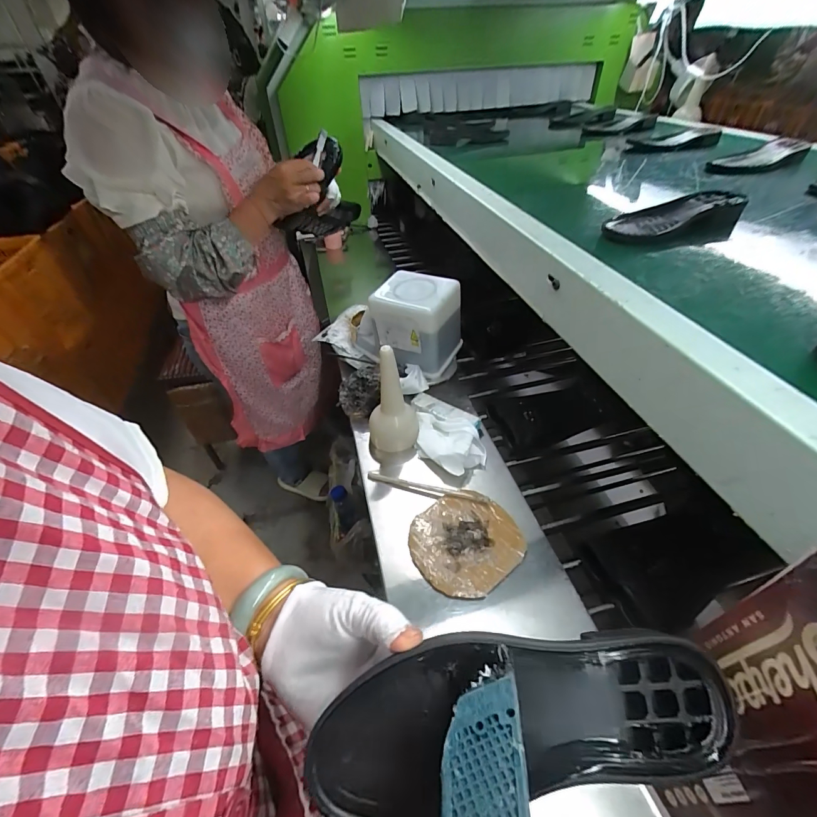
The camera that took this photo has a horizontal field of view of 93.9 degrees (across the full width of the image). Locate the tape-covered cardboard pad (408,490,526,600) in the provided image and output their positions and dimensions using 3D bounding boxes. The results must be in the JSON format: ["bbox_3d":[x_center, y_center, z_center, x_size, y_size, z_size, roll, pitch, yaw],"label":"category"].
[{"bbox_3d":[0.082,0.185,0.545,0.152,0.015,0.138,-33,53,-27],"label":"tape-covered cardboard pad"}]

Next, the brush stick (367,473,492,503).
[{"bbox_3d":[0.028,0.127,0.610,0.196,0.012,0.017,11,47,12],"label":"brush stick"}]

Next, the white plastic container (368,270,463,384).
[{"bbox_3d":[0.018,-0.178,0.793,0.160,0.155,0.125,25,51,24],"label":"white plastic container"}]

